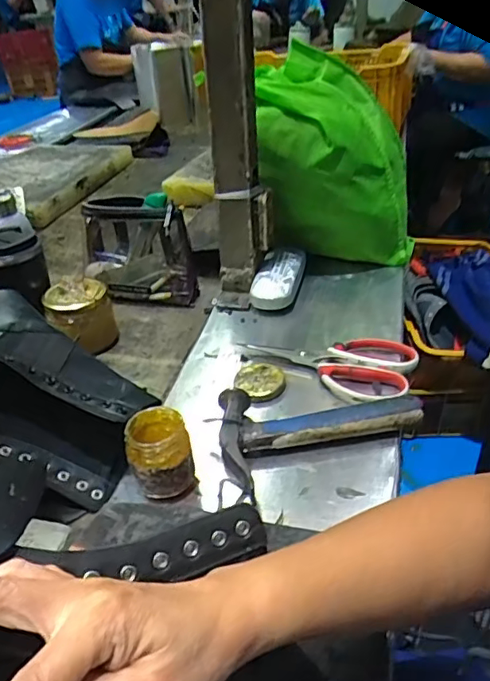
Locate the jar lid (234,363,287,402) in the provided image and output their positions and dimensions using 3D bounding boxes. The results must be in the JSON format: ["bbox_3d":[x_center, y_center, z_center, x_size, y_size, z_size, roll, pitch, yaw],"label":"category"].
[{"bbox_3d":[0.018,0.047,0.639,0.057,0.010,0.059,-3,34,2],"label":"jar lid"}]

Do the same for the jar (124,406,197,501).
[{"bbox_3d":[-0.079,0.108,0.516,0.055,0.071,0.058,-3,34,2],"label":"jar"}]

